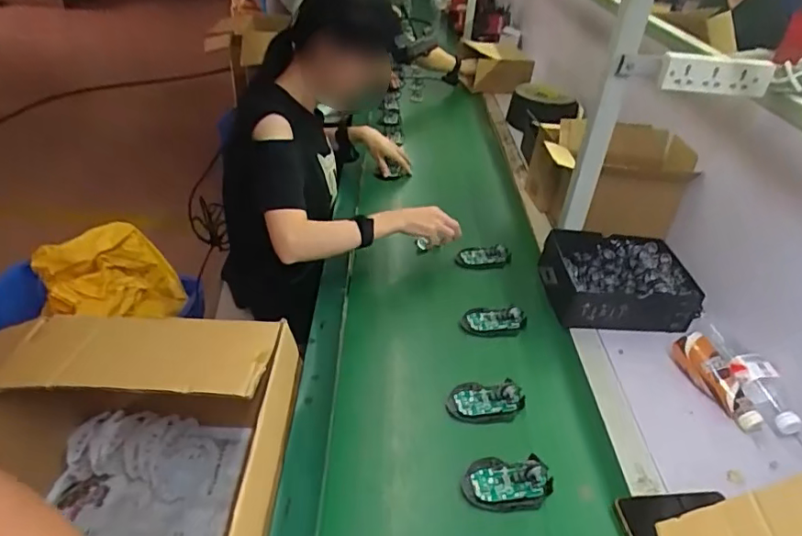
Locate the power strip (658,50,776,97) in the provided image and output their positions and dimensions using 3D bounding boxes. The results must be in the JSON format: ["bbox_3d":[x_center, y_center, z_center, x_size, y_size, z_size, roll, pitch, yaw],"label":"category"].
[{"bbox_3d":[0.491,-0.298,0.854,0.167,0.056,0.035,5,32,-2],"label":"power strip"}]

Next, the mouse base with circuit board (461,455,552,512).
[{"bbox_3d":[0.138,0.275,0.710,0.112,0.017,0.072,3,32,-4],"label":"mouse base with circuit board"}]

